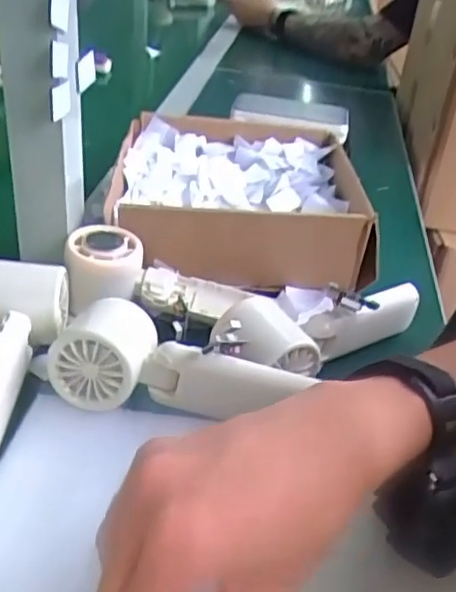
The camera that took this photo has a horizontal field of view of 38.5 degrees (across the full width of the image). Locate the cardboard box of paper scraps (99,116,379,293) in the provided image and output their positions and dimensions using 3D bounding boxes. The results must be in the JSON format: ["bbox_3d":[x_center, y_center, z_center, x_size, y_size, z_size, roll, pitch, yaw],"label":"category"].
[{"bbox_3d":[0.006,-0.093,0.603,0.220,0.069,0.219,3,35,-9],"label":"cardboard box of paper scraps"}]

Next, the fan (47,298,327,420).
[{"bbox_3d":[-0.031,0.045,0.410,0.151,0.047,0.058,9,35,0],"label":"fan"}]

